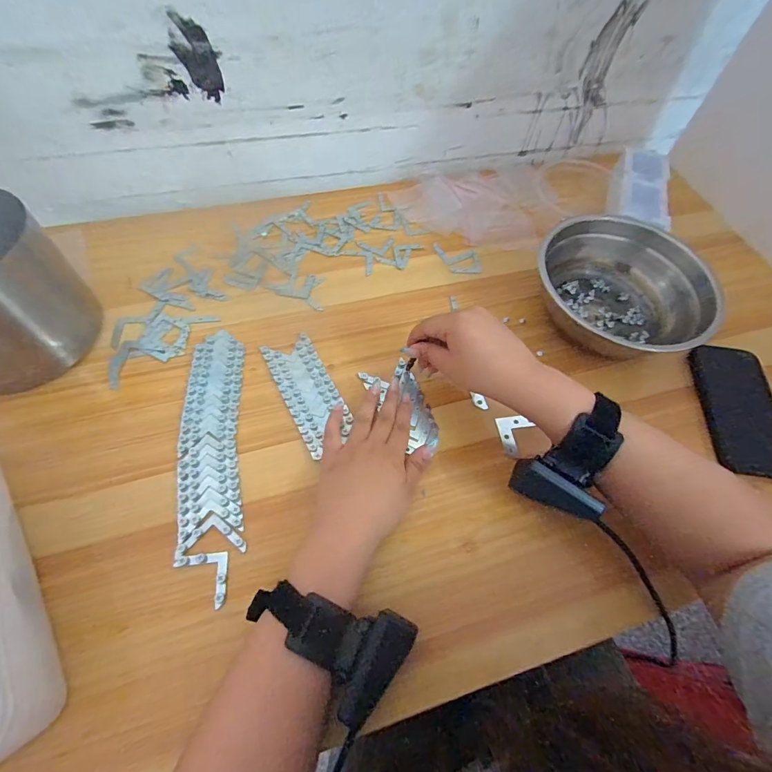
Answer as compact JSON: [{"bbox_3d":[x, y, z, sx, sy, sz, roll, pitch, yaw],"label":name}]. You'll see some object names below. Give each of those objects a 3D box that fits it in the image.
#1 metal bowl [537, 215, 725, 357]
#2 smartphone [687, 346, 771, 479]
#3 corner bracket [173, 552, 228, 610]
[{"bbox_3d":[0.266,-0.111,0.473,0.183,0.066,0.183,1,61,-3],"label":"metal bowl"},{"bbox_3d":[0.376,0.022,0.436,0.080,0.013,0.147,7,61,1],"label":"smartphone"},{"bbox_3d":[-0.150,0.157,0.330,0.040,0.004,0.041,-4,62,-6],"label":"corner bracket"}]

